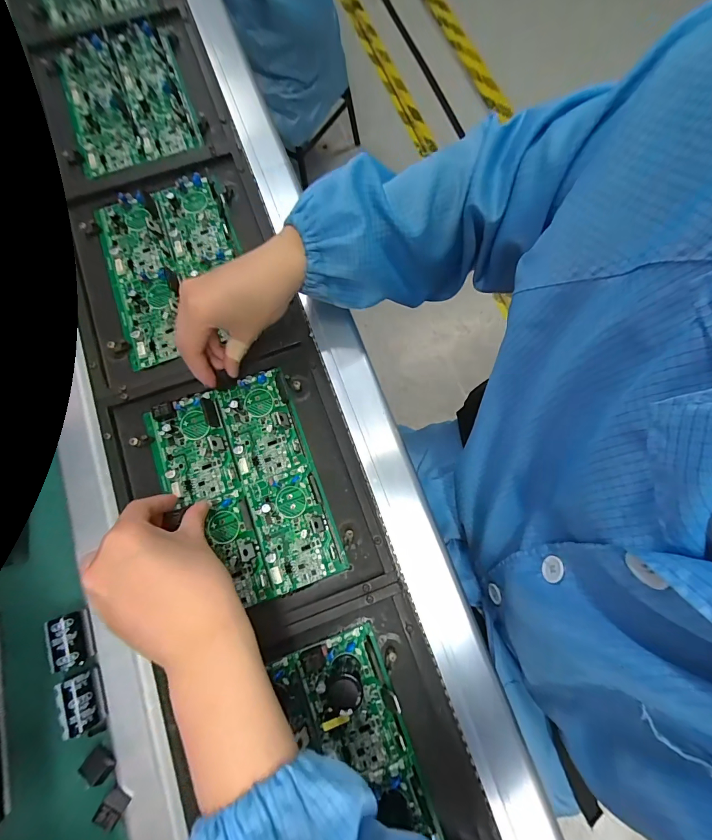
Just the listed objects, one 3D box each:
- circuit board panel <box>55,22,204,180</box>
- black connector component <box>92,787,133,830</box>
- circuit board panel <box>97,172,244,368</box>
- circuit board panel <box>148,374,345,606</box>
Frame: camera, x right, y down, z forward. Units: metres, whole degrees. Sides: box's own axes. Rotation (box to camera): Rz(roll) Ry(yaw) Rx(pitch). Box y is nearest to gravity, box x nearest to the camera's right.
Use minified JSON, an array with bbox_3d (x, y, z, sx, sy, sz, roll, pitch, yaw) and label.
[{"bbox_3d":[-0.301,-0.426,0.481,0.147,0.012,0.210,-19,78,-5],"label":"circuit board panel"},{"bbox_3d":[-0.198,0.315,0.300,0.019,0.018,0.016,31,79,7],"label":"black connector component"},{"bbox_3d":[-0.211,-0.180,0.426,0.147,0.018,0.215,-19,78,-5],"label":"circuit board panel"},{"bbox_3d":[-0.115,0.066,0.367,0.148,0.016,0.216,-20,78,-5],"label":"circuit board panel"}]

